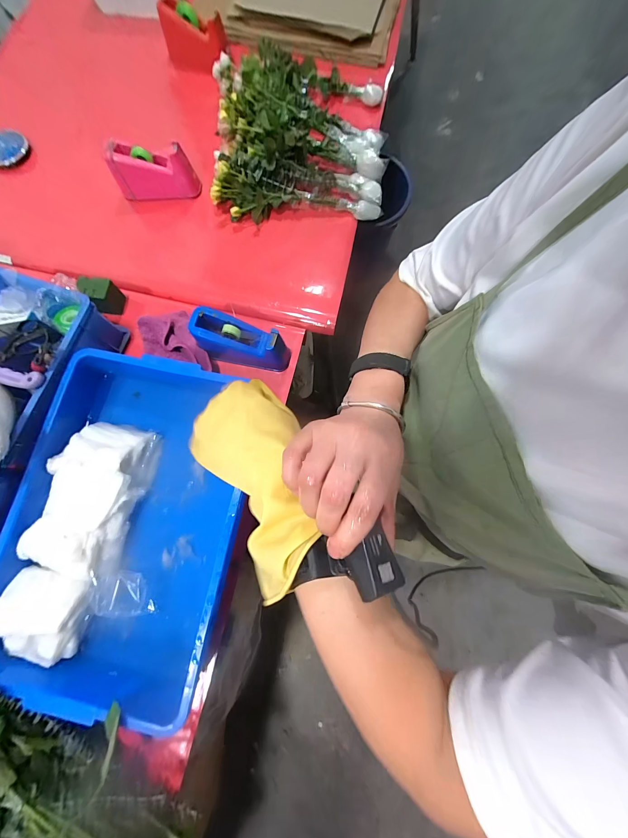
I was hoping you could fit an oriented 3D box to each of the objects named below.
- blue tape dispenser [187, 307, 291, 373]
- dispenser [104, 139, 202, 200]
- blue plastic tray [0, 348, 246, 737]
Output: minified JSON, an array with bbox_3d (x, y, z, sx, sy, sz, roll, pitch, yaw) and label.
[{"bbox_3d":[-0.155,-0.169,0.660,0.198,0.119,0.070,9,78,2],"label":"blue tape dispenser"},{"bbox_3d":[-0.419,-0.642,0.777,0.202,0.112,0.064,-5,78,-1],"label":"dispenser"},{"bbox_3d":[-0.342,0.183,0.579,0.395,0.126,0.580,11,78,2],"label":"blue plastic tray"}]

